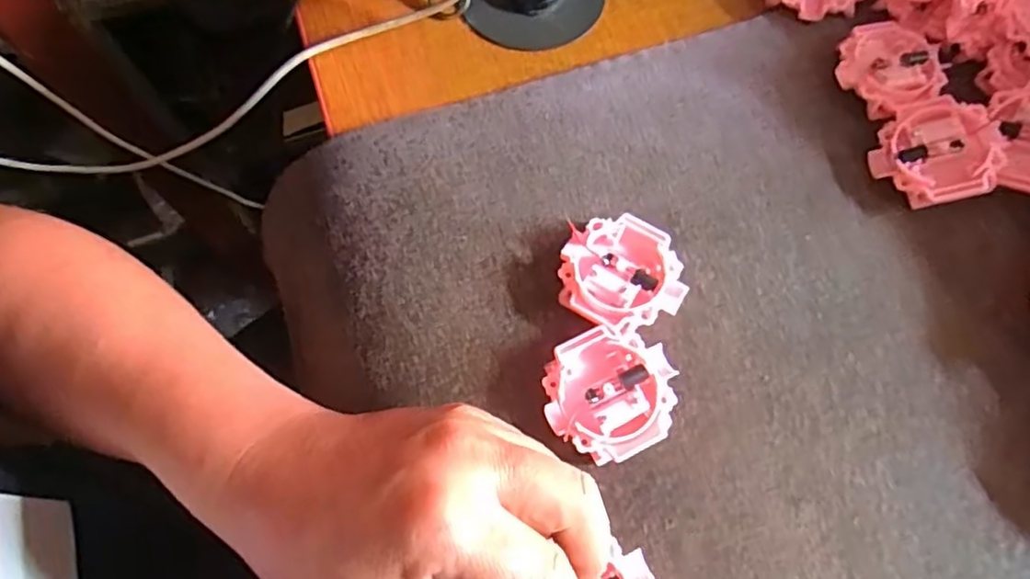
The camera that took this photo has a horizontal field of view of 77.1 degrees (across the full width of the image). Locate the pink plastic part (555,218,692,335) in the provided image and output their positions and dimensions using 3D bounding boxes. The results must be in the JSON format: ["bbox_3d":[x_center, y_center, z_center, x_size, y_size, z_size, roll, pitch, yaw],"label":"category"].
[{"bbox_3d":[0.047,-0.005,0.291,0.053,0.015,0.052,3,69,0],"label":"pink plastic part"}]

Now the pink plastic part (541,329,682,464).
[{"bbox_3d":[0.040,0.044,0.271,0.055,0.015,0.052,0,69,-1],"label":"pink plastic part"}]

